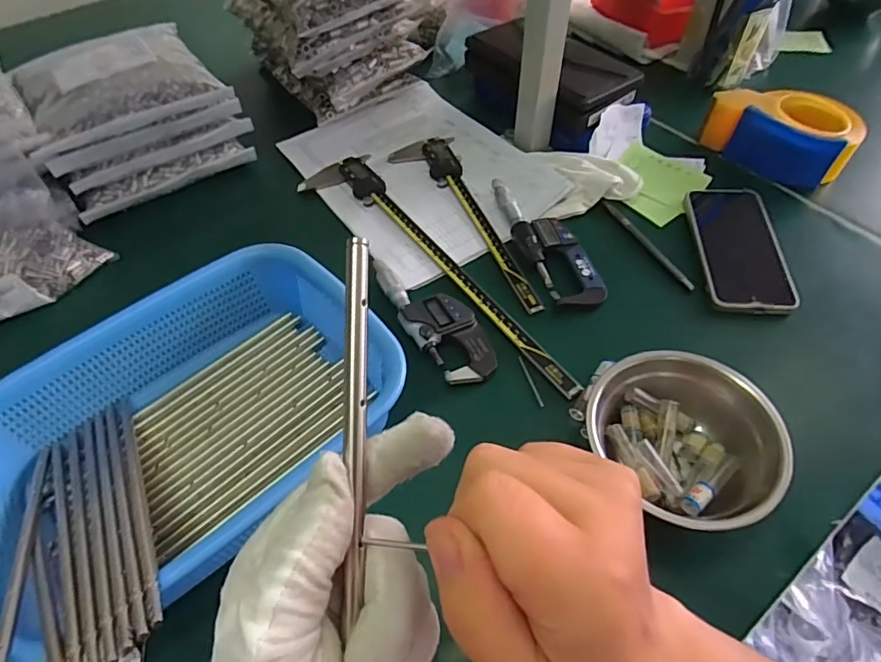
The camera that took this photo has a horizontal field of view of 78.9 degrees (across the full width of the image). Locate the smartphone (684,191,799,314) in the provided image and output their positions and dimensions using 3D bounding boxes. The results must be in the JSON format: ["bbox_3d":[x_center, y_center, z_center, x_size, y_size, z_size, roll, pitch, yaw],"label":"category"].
[{"bbox_3d":[0.285,-0.083,0.514,0.073,0.016,0.156,3,53,4],"label":"smartphone"}]

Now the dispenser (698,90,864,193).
[{"bbox_3d":[0.377,-0.222,0.591,0.143,0.060,0.086,36,62,25],"label":"dispenser"}]

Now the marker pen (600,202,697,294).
[{"bbox_3d":[0.205,-0.089,0.531,0.010,0.007,0.136,-20,57,-12],"label":"marker pen"}]

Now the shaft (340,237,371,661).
[{"bbox_3d":[-0.028,0.081,0.174,0.007,0.004,0.227,0,82,1],"label":"shaft"}]

